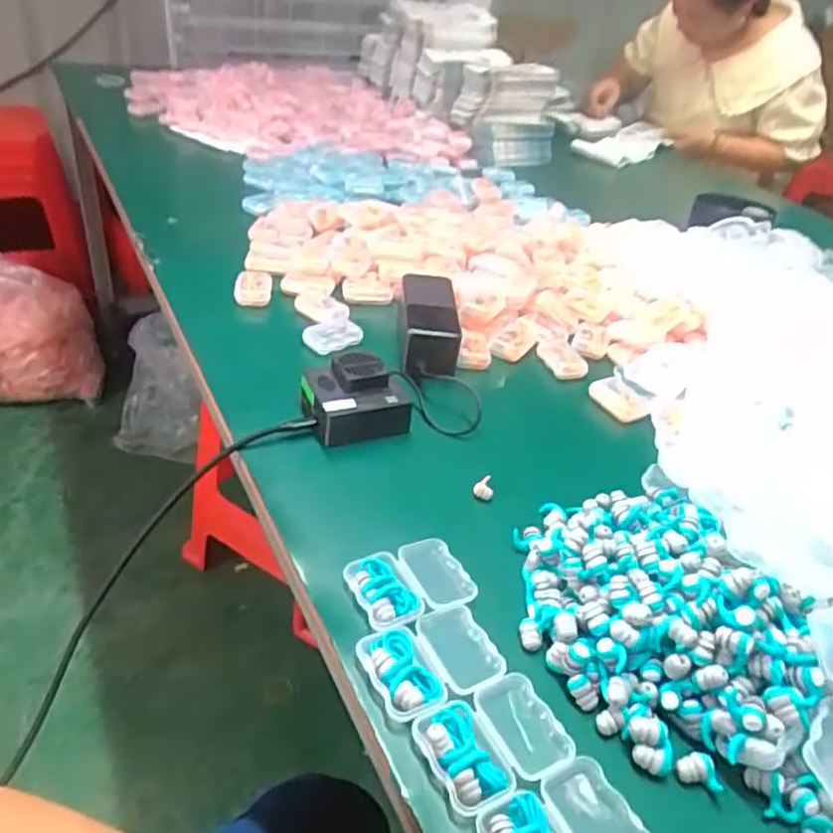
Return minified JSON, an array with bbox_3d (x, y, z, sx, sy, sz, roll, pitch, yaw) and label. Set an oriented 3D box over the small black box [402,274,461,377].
[{"bbox_3d":[0.012,-0.094,0.682,0.055,0.035,0.149,5,36,-6],"label":"small black box"}]

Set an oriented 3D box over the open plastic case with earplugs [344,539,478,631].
[{"bbox_3d":[-0.004,0.104,0.441,0.075,0.013,0.053,-13,41,-28],"label":"open plastic case with earplugs"}]

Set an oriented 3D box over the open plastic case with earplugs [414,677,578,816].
[{"bbox_3d":[0.042,0.168,0.363,0.074,0.018,0.055,-14,41,-29],"label":"open plastic case with earplugs"}]

